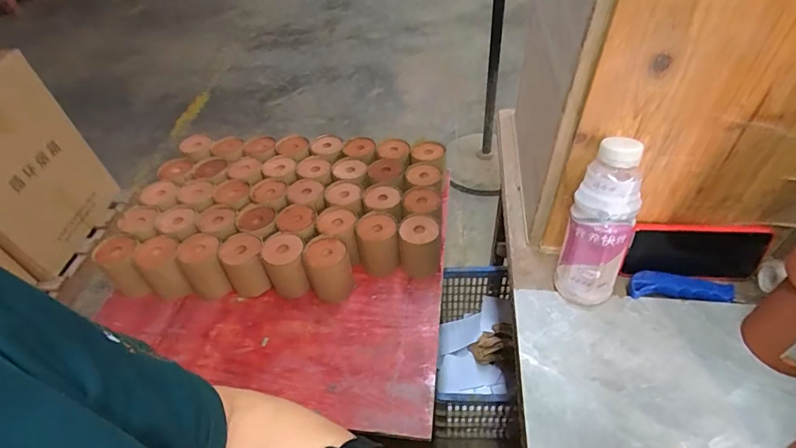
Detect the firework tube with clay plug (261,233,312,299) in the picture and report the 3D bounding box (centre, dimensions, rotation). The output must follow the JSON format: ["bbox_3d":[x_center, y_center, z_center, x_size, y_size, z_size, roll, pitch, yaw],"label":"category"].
[{"bbox_3d":[-0.218,0.088,0.832,0.079,0.110,0.090,-16,47,-10],"label":"firework tube with clay plug"}]

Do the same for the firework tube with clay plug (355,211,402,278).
[{"bbox_3d":[-0.040,0.046,0.865,0.082,0.118,0.087,-9,46,-3],"label":"firework tube with clay plug"}]

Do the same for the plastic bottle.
[{"bbox_3d":[0.229,0.006,0.469,0.071,0.189,0.079,21,52,24],"label":"plastic bottle"}]

